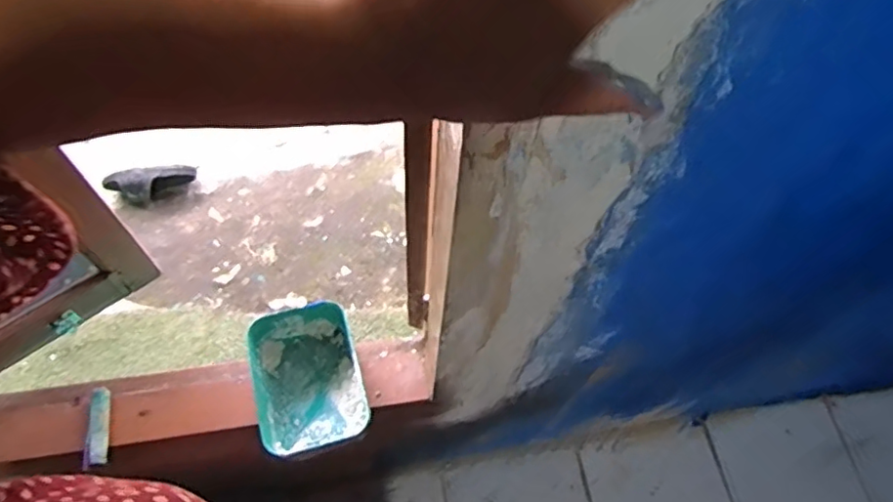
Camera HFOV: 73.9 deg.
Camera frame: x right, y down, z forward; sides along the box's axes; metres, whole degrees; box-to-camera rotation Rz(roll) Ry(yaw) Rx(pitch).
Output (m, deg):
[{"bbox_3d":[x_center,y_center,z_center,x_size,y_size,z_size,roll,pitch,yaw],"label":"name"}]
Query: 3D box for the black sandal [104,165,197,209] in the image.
[{"bbox_3d":[-0.780,-0.179,1.568,0.224,0.103,0.063,-12,63,-10],"label":"black sandal"}]

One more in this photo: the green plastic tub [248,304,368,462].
[{"bbox_3d":[-0.195,0.187,0.842,0.143,0.082,0.196,-14,64,-11],"label":"green plastic tub"}]

